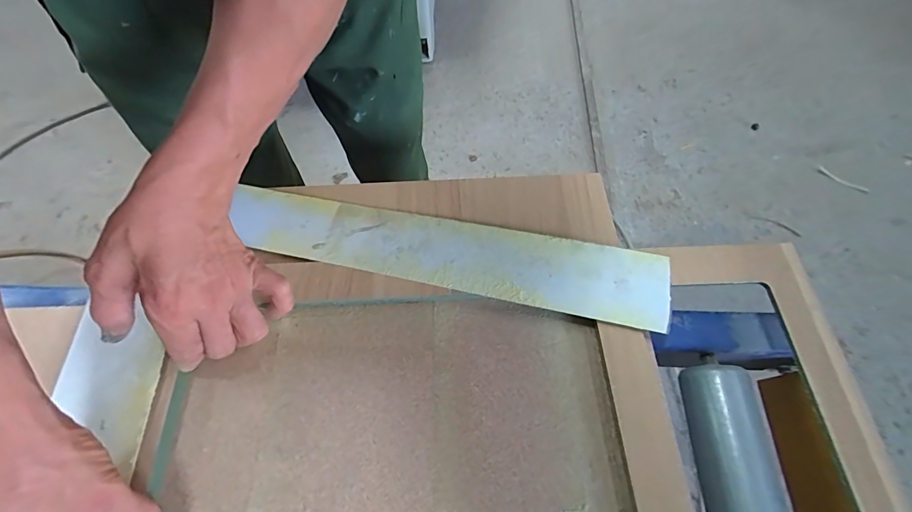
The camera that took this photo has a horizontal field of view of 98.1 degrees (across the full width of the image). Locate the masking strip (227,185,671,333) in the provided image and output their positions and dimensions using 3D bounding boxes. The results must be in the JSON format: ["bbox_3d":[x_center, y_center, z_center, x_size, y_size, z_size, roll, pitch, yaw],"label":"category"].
[{"bbox_3d":[-0.014,-0.007,0.375,0.410,0.012,0.075,11,63,7],"label":"masking strip"}]

